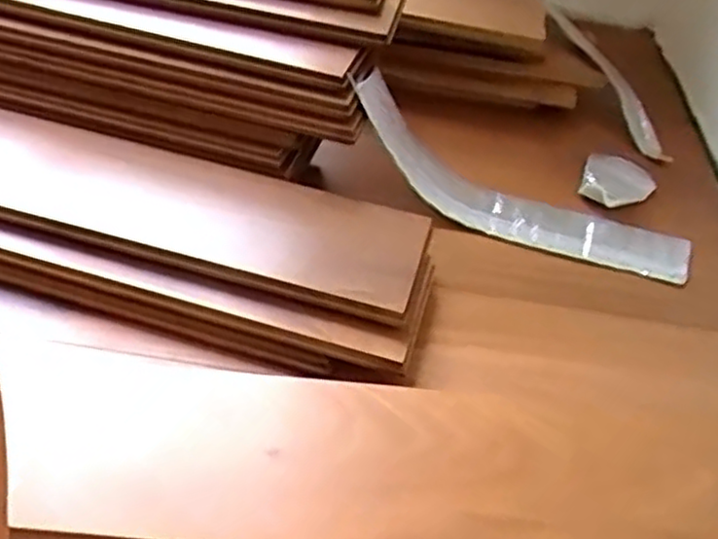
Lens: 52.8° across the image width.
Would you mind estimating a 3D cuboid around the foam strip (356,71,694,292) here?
[{"bbox_3d":[0.174,-0.094,0.732,0.346,0.104,0.089,17,45,10],"label":"foam strip"}]

